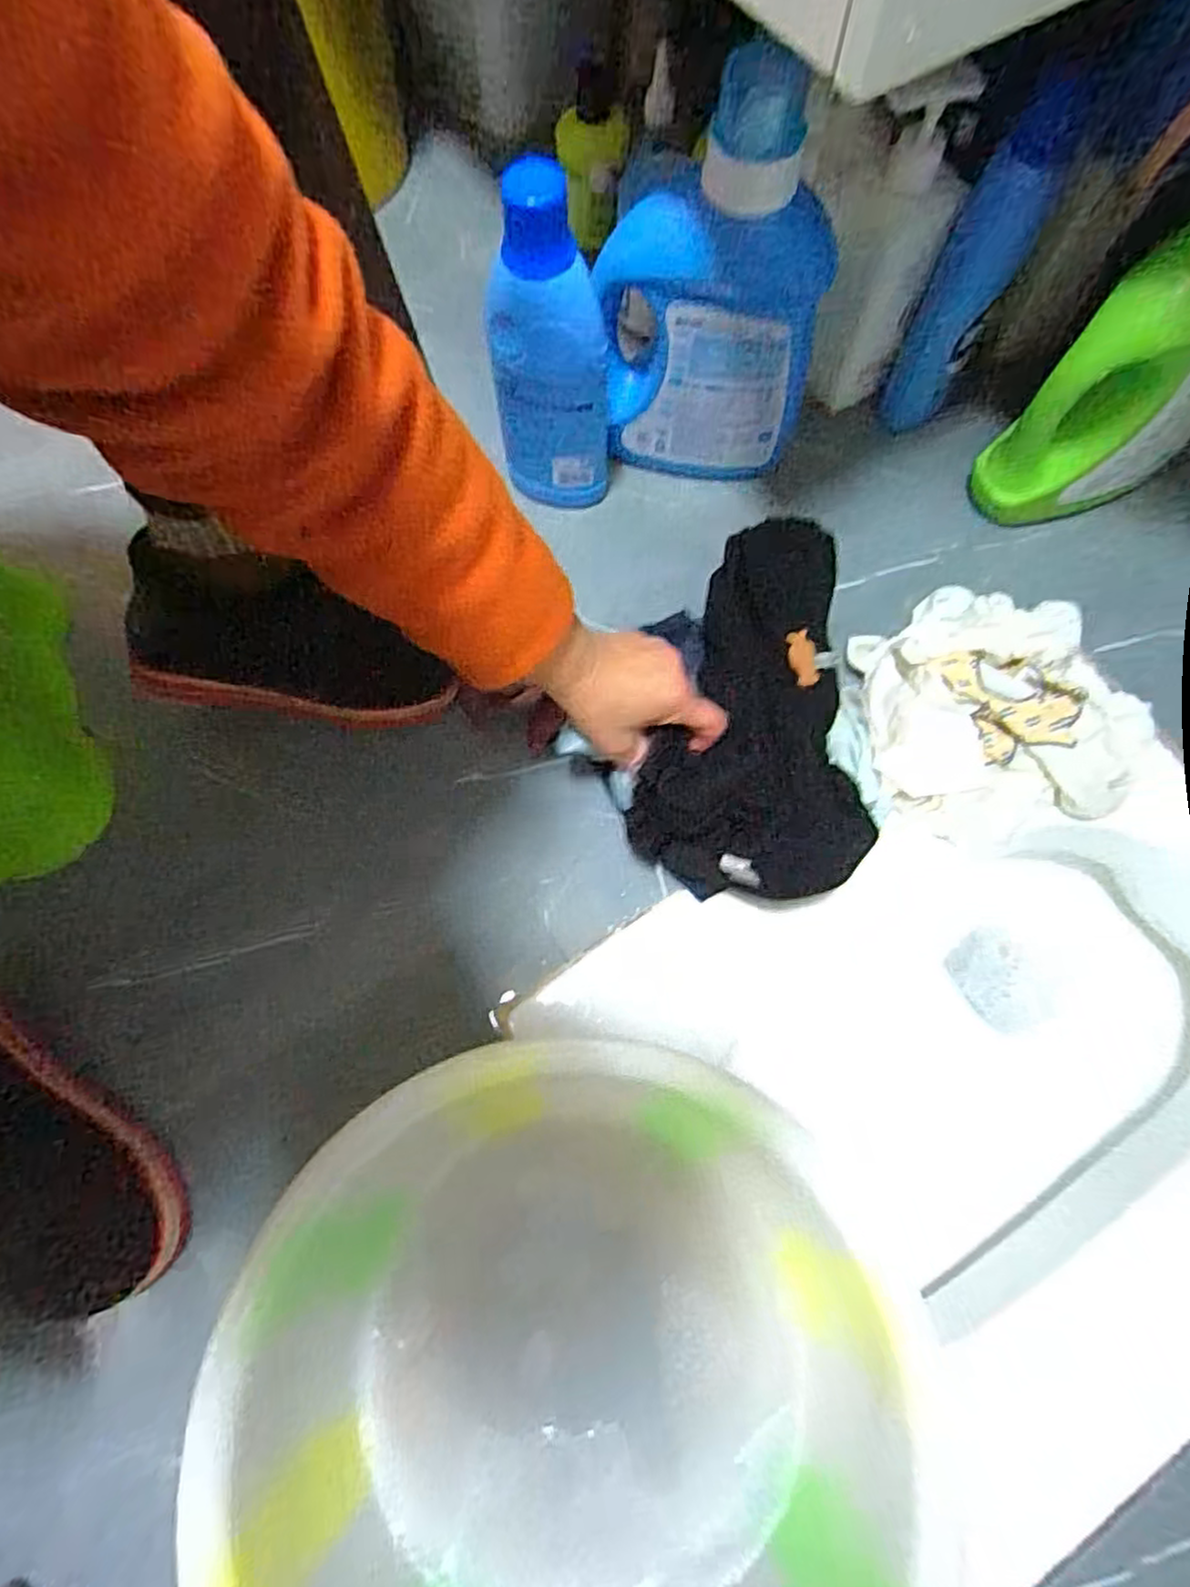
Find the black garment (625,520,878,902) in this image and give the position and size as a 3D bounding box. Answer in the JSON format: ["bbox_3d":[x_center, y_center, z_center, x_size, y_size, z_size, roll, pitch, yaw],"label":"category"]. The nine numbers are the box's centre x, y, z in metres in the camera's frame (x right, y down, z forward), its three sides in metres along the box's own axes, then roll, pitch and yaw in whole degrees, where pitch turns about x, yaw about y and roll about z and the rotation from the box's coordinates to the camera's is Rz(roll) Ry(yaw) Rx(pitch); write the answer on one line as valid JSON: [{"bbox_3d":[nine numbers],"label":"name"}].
[{"bbox_3d":[0.123,-0.074,0.526,0.157,0.085,0.293,8,76,3],"label":"black garment"}]

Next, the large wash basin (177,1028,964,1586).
[{"bbox_3d":[-0.007,0.311,0.366,0.338,0.118,0.342,0,71,1],"label":"large wash basin"}]

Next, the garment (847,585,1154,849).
[{"bbox_3d":[0.317,-0.077,0.542,0.226,0.064,0.208,-4,71,0],"label":"garment"}]

